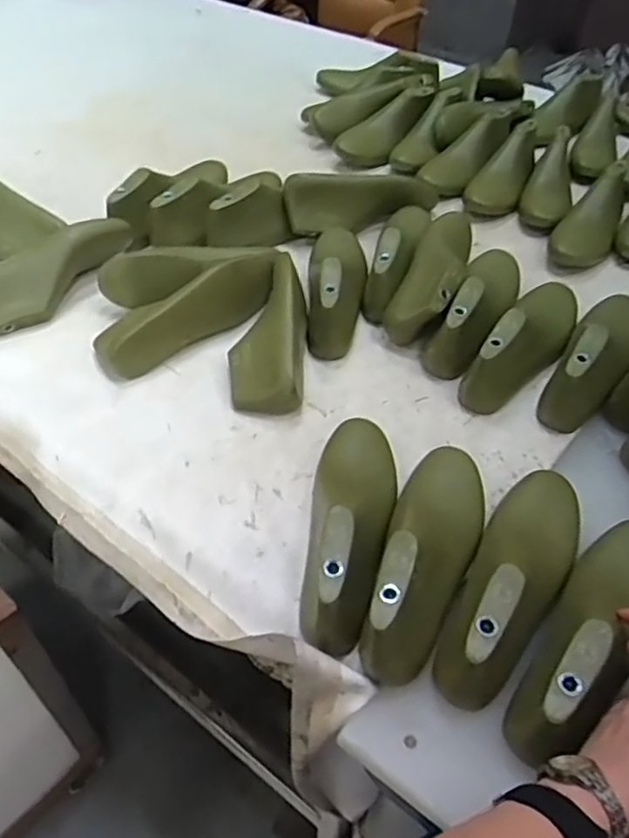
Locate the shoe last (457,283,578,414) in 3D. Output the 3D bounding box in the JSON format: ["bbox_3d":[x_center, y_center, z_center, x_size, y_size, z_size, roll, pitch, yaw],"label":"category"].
[{"bbox_3d":[0.268,-0.110,0.824,0.083,0.088,0.262,27,51,21],"label":"shoe last"}]

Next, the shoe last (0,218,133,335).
[{"bbox_3d":[-0.352,-0.195,0.897,0.076,0.081,0.256,34,53,26],"label":"shoe last"}]

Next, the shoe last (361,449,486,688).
[{"bbox_3d":[0.107,0.112,0.605,0.084,0.100,0.257,16,48,12],"label":"shoe last"}]

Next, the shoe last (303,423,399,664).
[{"bbox_3d":[0.037,0.090,0.630,0.078,0.094,0.255,6,46,3],"label":"shoe last"}]

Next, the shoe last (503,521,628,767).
[{"bbox_3d":[0.242,0.176,0.565,0.072,0.105,0.248,32,40,25],"label":"shoe last"}]

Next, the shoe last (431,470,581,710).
[{"bbox_3d":[0.181,0.136,0.589,0.082,0.095,0.256,25,50,19],"label":"shoe last"}]

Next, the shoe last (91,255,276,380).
[{"bbox_3d":[-0.164,-0.146,0.848,0.244,0.075,0.082,-28,54,-26],"label":"shoe last"}]

